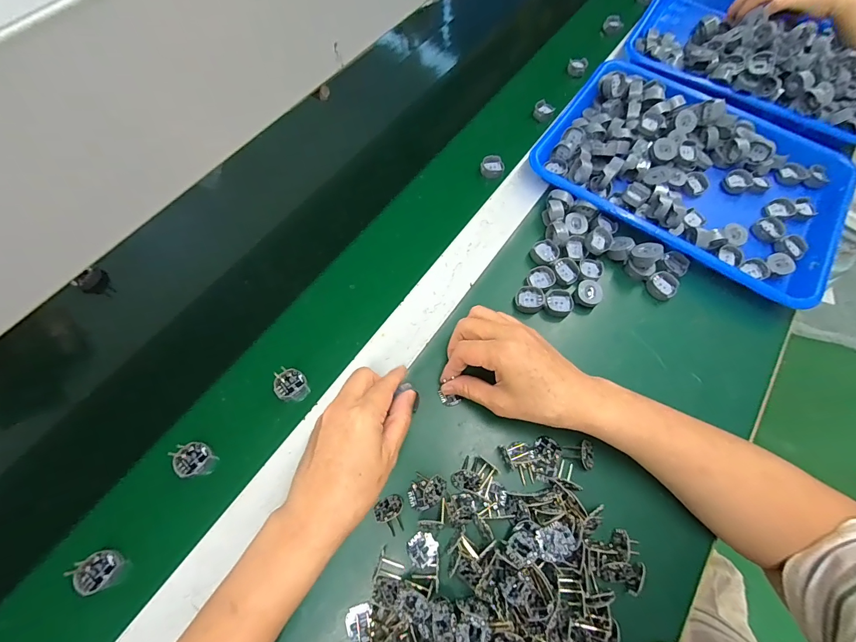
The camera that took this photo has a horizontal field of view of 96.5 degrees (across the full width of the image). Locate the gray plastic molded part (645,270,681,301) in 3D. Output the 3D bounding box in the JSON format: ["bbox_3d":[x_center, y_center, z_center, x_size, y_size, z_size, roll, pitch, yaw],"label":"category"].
[{"bbox_3d":[0.256,-0.039,0.414,0.032,0.009,0.029,-34,71,-14],"label":"gray plastic molded part"}]

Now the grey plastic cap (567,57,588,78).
[{"bbox_3d":[0.221,-0.376,0.566,0.026,0.013,0.028,0,67,0],"label":"grey plastic cap"}]

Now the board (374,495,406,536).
[{"bbox_3d":[-0.031,0.160,0.313,0.023,0.015,0.029,-14,67,-6],"label":"board"}]

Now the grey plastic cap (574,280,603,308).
[{"bbox_3d":[0.167,-0.030,0.397,0.026,0.006,0.029,27,69,11],"label":"grey plastic cap"}]

